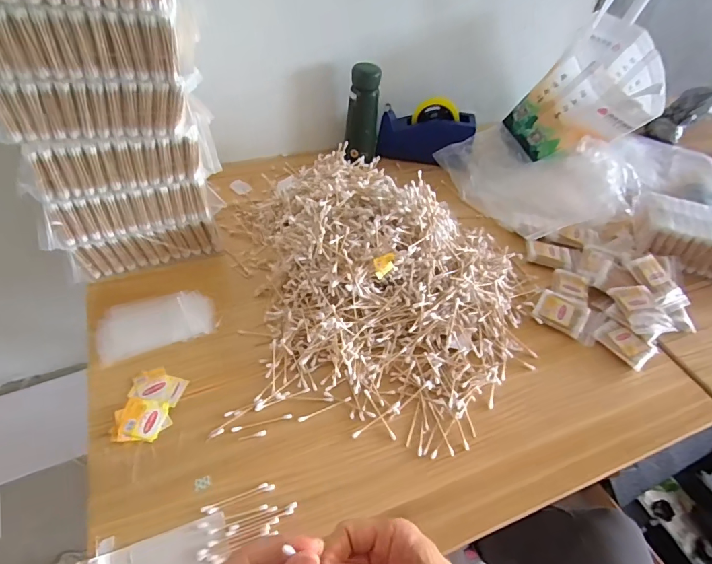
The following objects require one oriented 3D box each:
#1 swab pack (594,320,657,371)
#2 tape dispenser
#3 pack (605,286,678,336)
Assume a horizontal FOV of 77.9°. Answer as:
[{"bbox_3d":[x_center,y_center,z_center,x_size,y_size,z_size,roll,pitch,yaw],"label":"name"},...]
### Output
[{"bbox_3d":[0.397,0.088,0.648,0.059,0.015,0.072,-29,55,-28],"label":"swab pack"},{"bbox_3d":[0.145,-0.316,0.928,0.194,0.108,0.076,4,46,-1],"label":"tape dispenser"},{"bbox_3d":[0.436,0.039,0.672,0.063,0.017,0.091,-12,49,3],"label":"pack"}]

